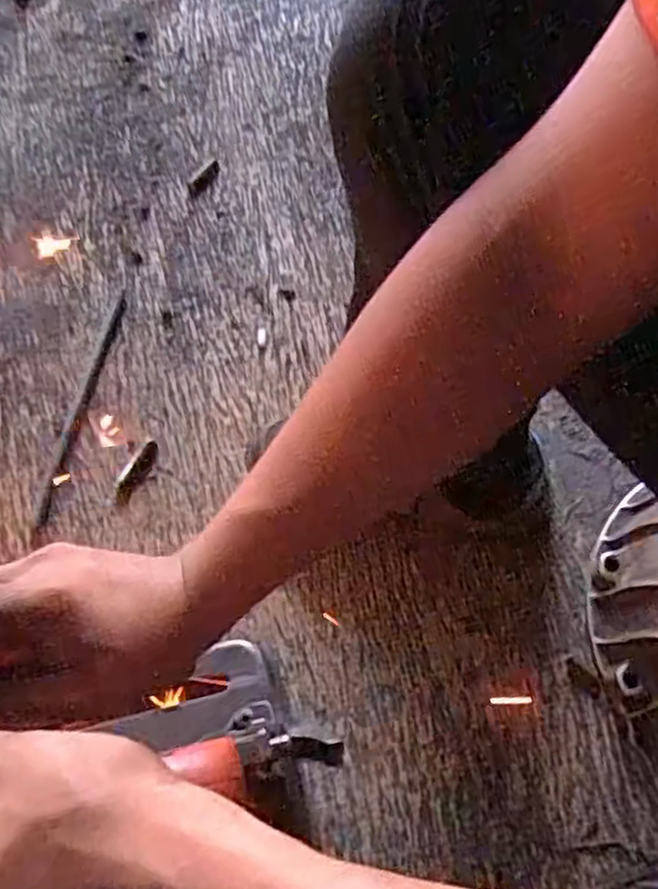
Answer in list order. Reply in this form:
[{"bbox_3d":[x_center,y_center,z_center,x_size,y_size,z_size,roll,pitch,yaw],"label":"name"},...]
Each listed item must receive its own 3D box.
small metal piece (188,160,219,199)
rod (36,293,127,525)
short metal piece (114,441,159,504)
[{"bbox_3d":[-0.151,-0.319,0.890,0.020,0.004,0.053,35,78,9],"label":"small metal piece"},{"bbox_3d":[-0.254,-0.045,0.766,0.015,0.012,0.266,10,66,7],"label":"rod"},{"bbox_3d":[-0.192,0.027,0.739,0.023,0.006,0.070,25,69,14],"label":"short metal piece"}]

